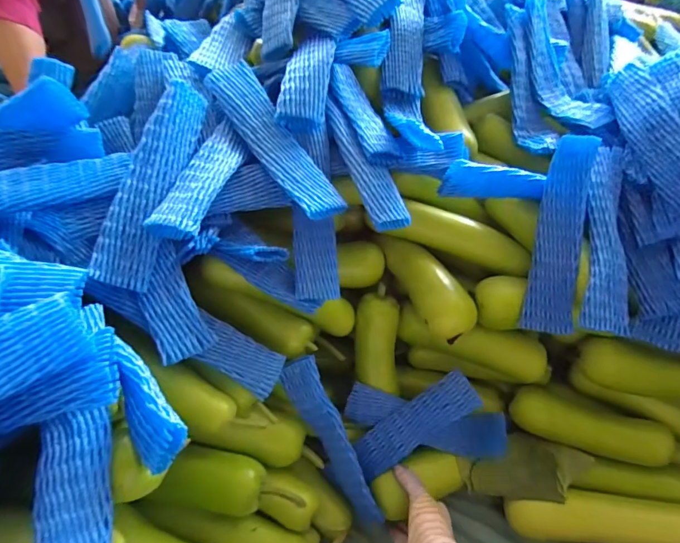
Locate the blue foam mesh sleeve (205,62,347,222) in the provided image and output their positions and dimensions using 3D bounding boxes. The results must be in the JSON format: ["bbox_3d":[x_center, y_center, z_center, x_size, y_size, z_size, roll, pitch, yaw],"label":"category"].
[{"bbox_3d":[-0.079,-0.157,0.476,0.056,0.019,0.246,-31,74,-17],"label":"blue foam mesh sleeve"}]

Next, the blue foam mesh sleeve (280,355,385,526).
[{"bbox_3d":[-0.010,0.235,0.543,0.051,0.043,0.252,-26,93,-14],"label":"blue foam mesh sleeve"}]

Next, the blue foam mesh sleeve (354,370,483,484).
[{"bbox_3d":[0.103,0.212,0.554,0.186,0.017,0.054,-38,61,4],"label":"blue foam mesh sleeve"}]

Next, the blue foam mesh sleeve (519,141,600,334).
[{"bbox_3d":[0.273,-0.043,0.492,0.053,0.030,0.235,7,94,7],"label":"blue foam mesh sleeve"}]

